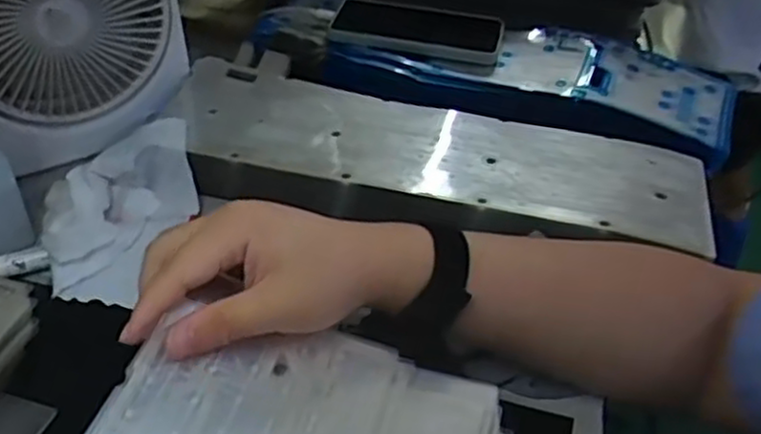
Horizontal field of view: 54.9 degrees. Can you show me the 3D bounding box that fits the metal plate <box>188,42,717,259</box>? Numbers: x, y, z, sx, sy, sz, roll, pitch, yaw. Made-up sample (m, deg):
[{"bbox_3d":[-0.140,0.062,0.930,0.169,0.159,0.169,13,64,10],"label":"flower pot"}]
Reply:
[{"bbox_3d":[0.038,-0.061,0.579,0.419,0.013,0.134,12,39,11],"label":"metal plate"}]

